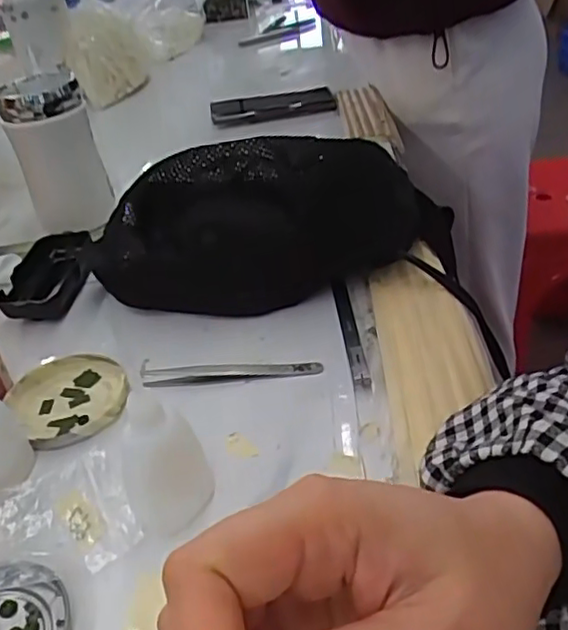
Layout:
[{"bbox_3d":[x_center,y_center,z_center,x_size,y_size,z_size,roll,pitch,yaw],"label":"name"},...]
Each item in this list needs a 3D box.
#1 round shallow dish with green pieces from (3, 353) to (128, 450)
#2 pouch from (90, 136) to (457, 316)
[{"bbox_3d":[-0.141,0.054,0.420,0.070,0.011,0.083,-28,40,-26],"label":"round shallow dish with green pieces"},{"bbox_3d":[-0.003,-0.080,0.489,0.282,0.106,0.102,-8,36,-1],"label":"pouch"}]

